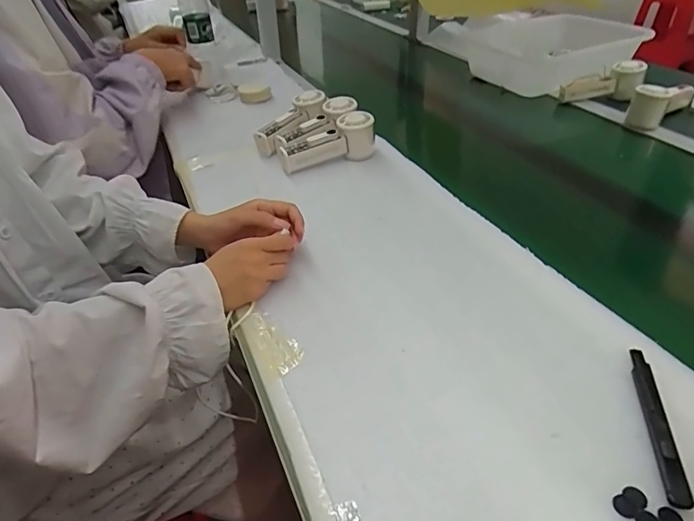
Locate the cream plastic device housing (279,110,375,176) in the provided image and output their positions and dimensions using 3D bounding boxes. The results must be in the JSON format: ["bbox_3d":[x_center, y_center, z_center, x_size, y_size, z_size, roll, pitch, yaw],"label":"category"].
[{"bbox_3d":[-0.031,-0.179,0.718,0.153,0.070,0.044,-14,40,-15],"label":"cream plastic device housing"}]

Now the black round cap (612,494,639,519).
[{"bbox_3d":[0.188,0.166,0.314,0.014,0.004,0.015,-3,38,3],"label":"black round cap"}]

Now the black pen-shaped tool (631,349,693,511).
[{"bbox_3d":[0.239,0.121,0.359,0.015,0.007,0.134,8,40,12],"label":"black pen-shaped tool"}]

